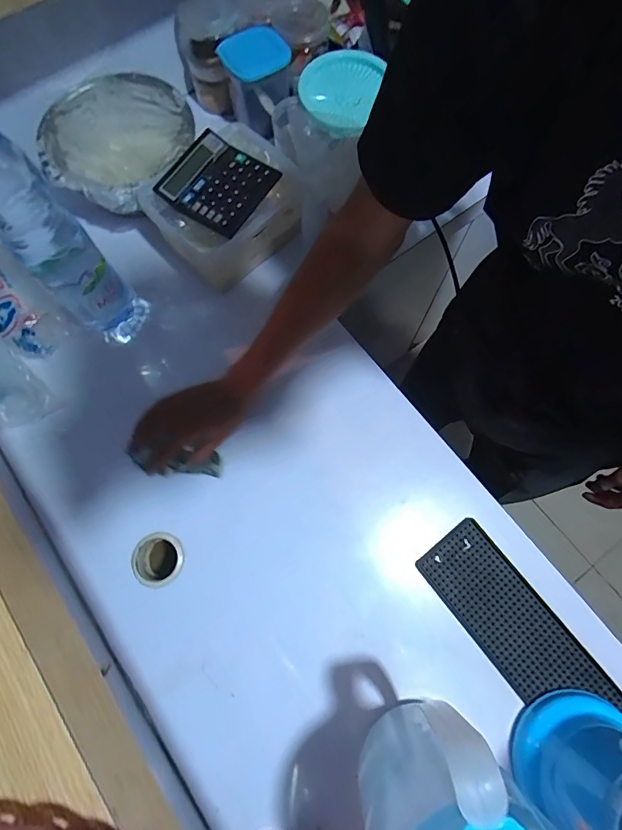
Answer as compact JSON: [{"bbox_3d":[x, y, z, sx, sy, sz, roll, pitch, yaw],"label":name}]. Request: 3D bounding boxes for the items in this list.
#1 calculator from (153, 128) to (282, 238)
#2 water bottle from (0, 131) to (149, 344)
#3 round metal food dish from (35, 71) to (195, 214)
[{"bbox_3d":[-0.133,-0.327,0.576,0.135,0.018,0.127,32,76,9],"label":"calculator"},{"bbox_3d":[-0.308,-0.201,0.476,0.094,0.344,0.090,44,79,12],"label":"water bottle"},{"bbox_3d":[-0.301,-0.431,0.636,0.221,0.030,0.232,39,78,11],"label":"round metal food dish"}]

